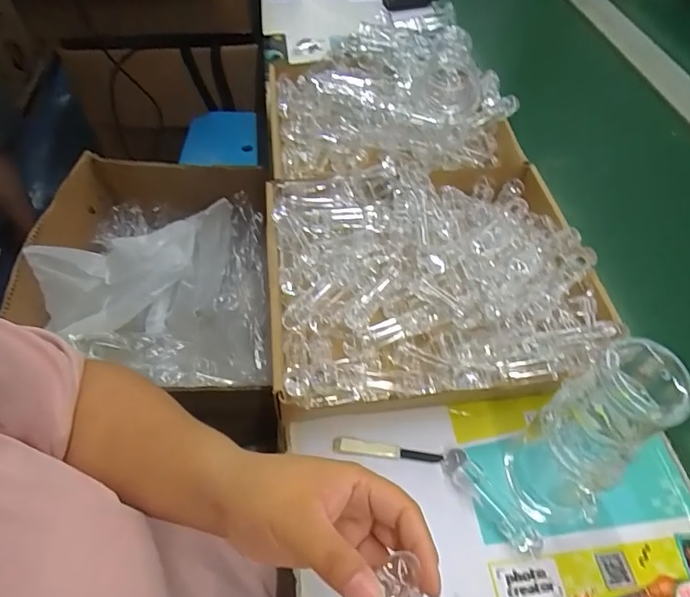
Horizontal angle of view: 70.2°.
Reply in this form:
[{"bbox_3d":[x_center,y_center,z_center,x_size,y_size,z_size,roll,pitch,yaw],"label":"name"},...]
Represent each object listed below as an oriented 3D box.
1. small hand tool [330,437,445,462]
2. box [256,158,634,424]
[{"bbox_3d":[0.036,0.132,0.424,0.092,0.004,0.013,6,52,7],"label":"small hand tool"},{"bbox_3d":[0.084,-0.024,0.500,0.321,0.074,0.279,-8,52,-4],"label":"box"}]

